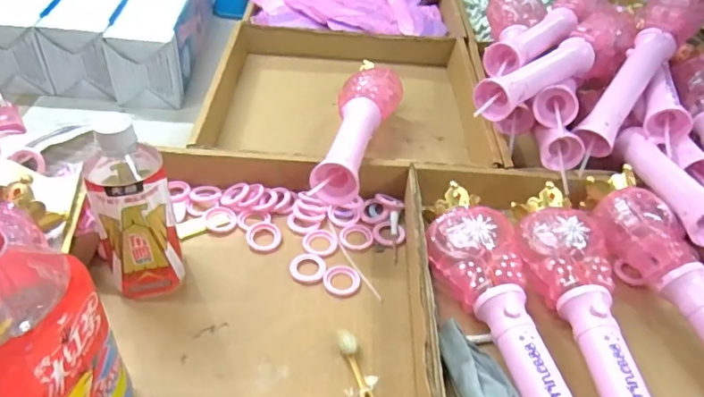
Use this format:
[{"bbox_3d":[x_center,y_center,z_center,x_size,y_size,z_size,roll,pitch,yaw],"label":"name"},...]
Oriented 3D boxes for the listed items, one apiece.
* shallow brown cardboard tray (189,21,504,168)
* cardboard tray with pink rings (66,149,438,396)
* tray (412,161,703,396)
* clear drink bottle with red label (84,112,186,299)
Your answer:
[{"bbox_3d":[-0.003,-0.151,0.752,0.378,0.086,0.340,3,48,-1],"label":"shallow brown cardboard tray"},{"bbox_3d":[-0.117,0.086,0.497,0.376,0.054,0.398,4,43,-1],"label":"cardboard tray with pink rings"},{"bbox_3d":[0.235,0.106,0.494,0.343,0.074,0.379,3,43,-2],"label":"tray"},{"bbox_3d":[-0.198,0.009,0.479,0.062,0.176,0.076,-11,45,-16],"label":"clear drink bottle with red label"}]

